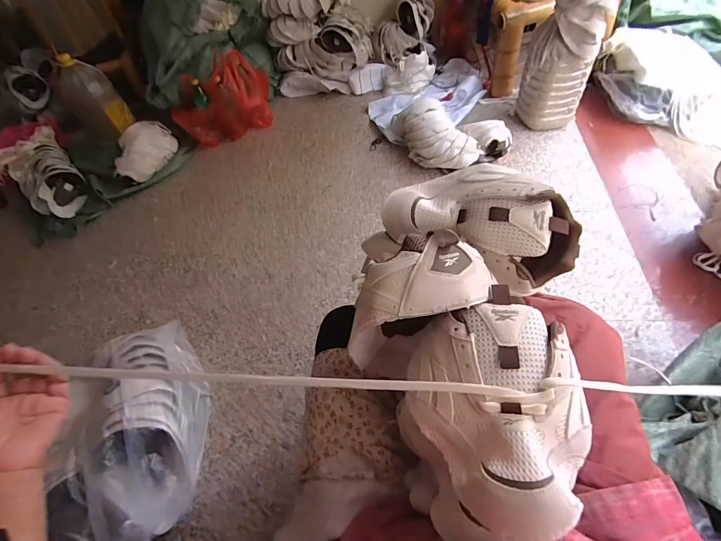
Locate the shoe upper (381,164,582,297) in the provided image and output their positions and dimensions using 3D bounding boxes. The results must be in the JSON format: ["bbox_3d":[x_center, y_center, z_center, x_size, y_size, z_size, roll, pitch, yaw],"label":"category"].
[{"bbox_3d":[0.140,-0.054,0.416,0.201,0.081,0.123,20,59,24],"label":"shoe upper"}]

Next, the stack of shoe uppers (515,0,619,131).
[{"bbox_3d":[0.652,-0.692,1.196,0.209,0.460,0.128,14,57,21],"label":"stack of shoe uppers"}]

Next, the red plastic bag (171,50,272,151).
[{"bbox_3d":[-0.586,-0.731,1.588,0.430,0.263,0.157,-29,55,-14],"label":"red plastic bag"}]

